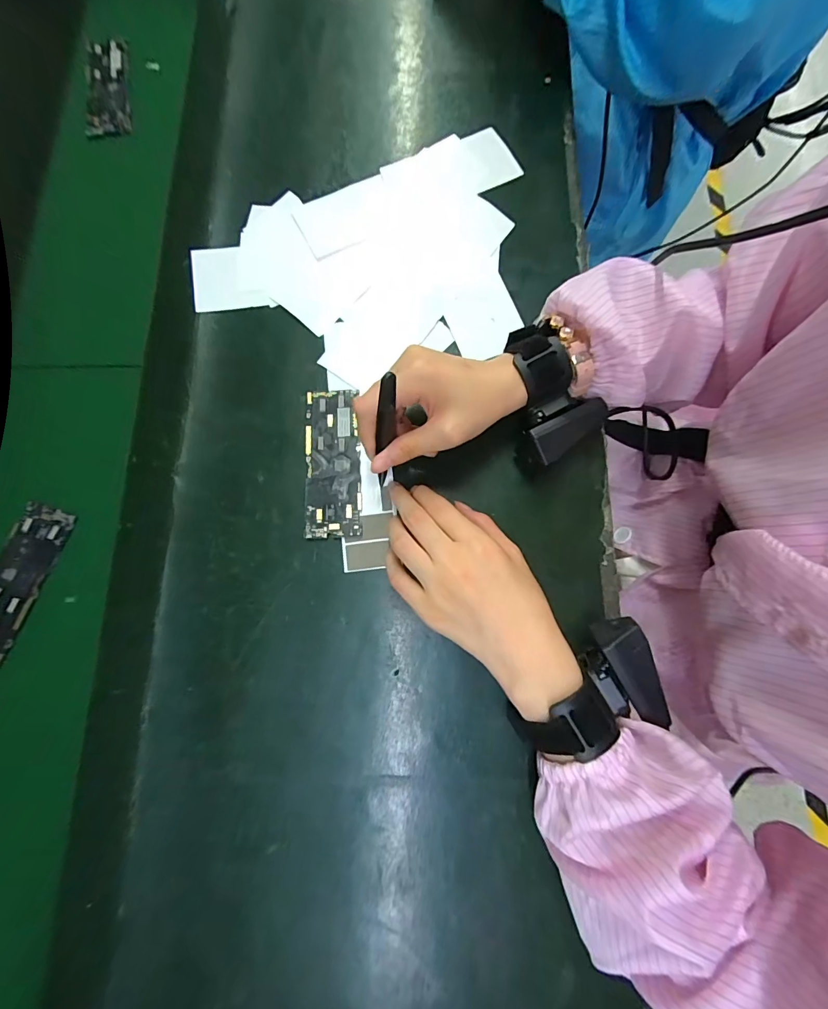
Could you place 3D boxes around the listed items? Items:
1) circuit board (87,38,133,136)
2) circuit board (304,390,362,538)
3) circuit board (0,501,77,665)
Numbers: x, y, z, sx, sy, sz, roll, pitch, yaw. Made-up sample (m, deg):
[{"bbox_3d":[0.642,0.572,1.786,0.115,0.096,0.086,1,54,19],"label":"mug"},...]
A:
[{"bbox_3d":[-0.312,-0.425,0.413,0.043,0.008,0.119,-6,80,-1],"label":"circuit board"},{"bbox_3d":[-0.066,-0.035,0.332,0.044,0.006,0.123,-3,79,0],"label":"circuit board"},{"bbox_3d":[-0.312,0.059,0.318,0.043,0.008,0.120,18,80,3],"label":"circuit board"}]

